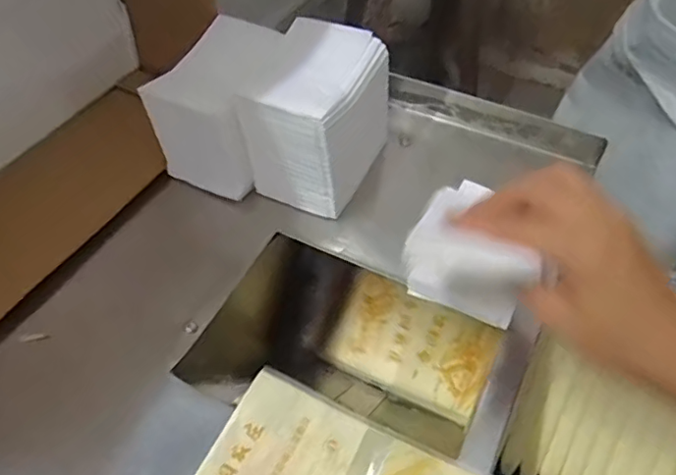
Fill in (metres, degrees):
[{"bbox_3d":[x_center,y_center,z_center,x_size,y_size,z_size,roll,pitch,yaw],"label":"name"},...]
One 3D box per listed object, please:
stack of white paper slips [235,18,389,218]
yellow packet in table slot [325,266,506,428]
[{"bbox_3d":[-0.014,-0.082,0.427,0.070,0.110,0.101,18,53,15],"label":"stack of white paper slips"},{"bbox_3d":[0.062,0.093,0.498,0.136,0.009,0.088,24,94,18],"label":"yellow packet in table slot"}]

